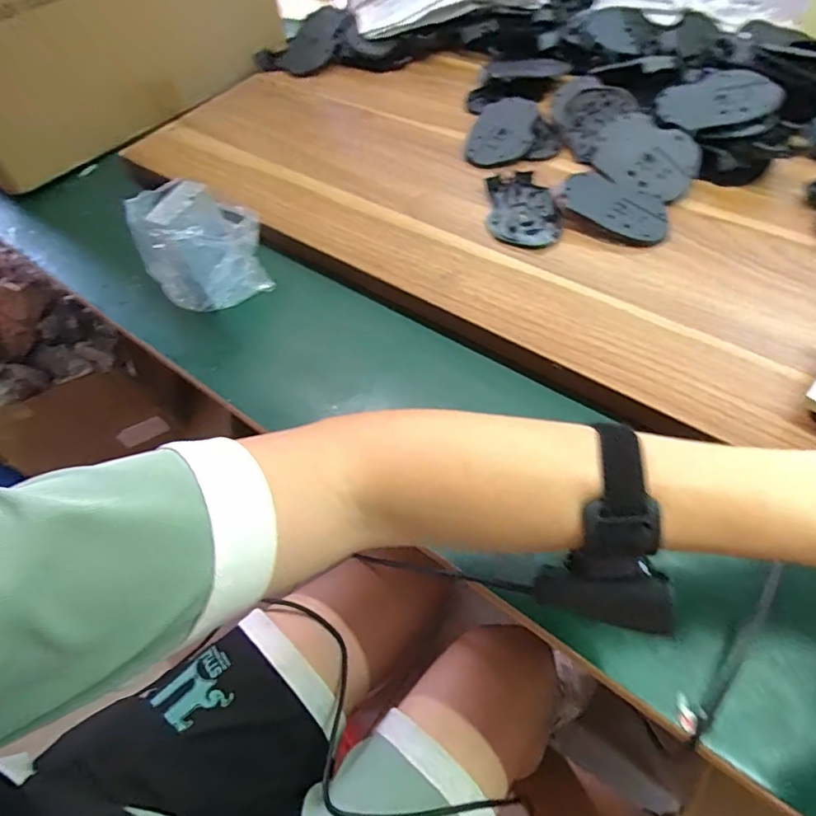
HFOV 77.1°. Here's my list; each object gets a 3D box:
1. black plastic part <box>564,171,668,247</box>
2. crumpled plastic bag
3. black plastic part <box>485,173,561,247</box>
[{"bbox_3d":[0.206,-0.199,0.508,0.106,0.020,0.077,32,65,22],"label":"black plastic part"},{"bbox_3d":[-0.201,-0.160,0.495,0.111,0.112,0.087,-39,63,-19],"label":"crumpled plastic bag"},{"bbox_3d":[0.116,-0.207,0.531,0.069,0.006,0.114,-8,57,-1],"label":"black plastic part"}]

